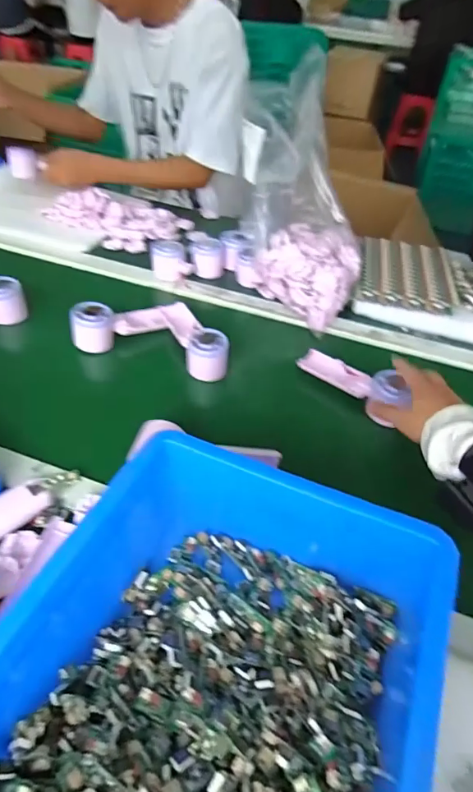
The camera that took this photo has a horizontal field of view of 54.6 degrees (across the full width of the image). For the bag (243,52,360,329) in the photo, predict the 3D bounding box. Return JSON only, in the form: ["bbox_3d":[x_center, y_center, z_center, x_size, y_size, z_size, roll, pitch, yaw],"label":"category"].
[{"bbox_3d":[0.102,-0.309,0.766,0.159,0.388,0.139,-13,10,-18],"label":"bag"}]

